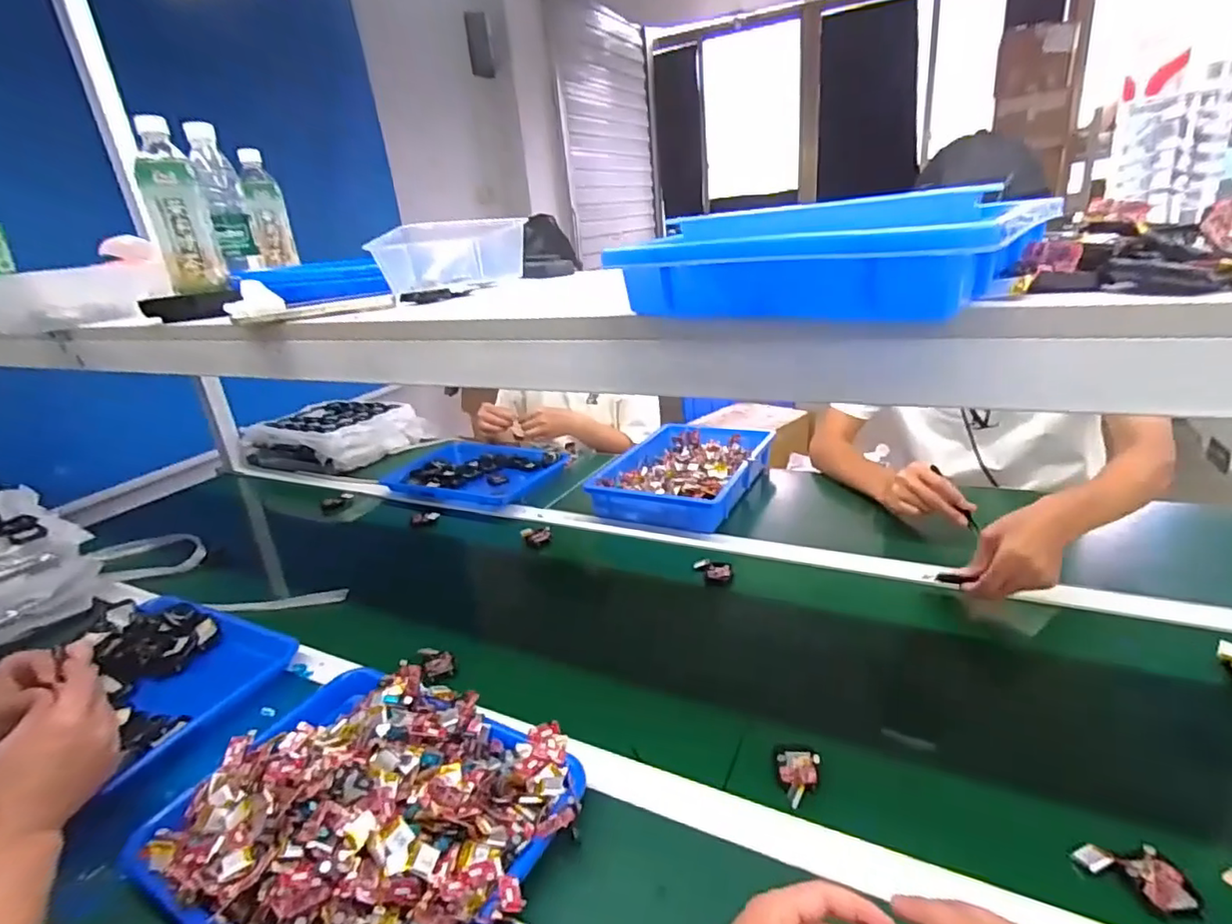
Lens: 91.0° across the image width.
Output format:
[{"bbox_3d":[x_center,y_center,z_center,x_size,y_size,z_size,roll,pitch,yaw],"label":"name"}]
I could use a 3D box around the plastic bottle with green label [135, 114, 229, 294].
[{"bbox_3d":[-0.538,-0.312,0.740,0.061,0.197,0.081,-19,24,-28],"label":"plastic bottle with green label"}]

